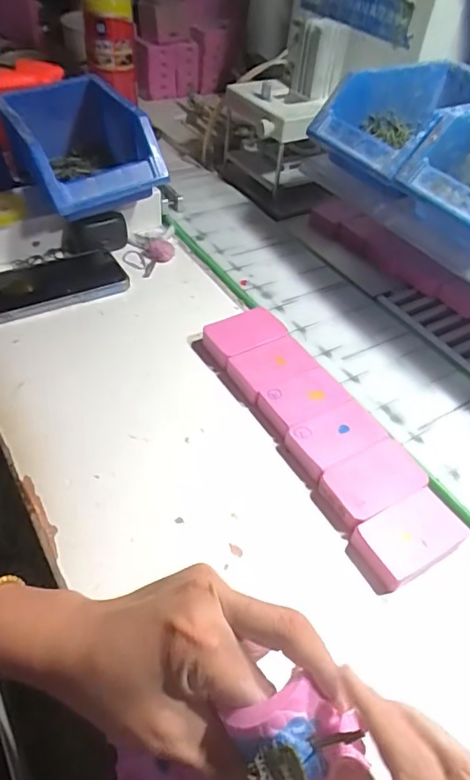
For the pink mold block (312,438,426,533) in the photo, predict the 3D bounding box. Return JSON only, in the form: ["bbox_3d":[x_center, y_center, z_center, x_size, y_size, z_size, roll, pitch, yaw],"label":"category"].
[{"bbox_3d":[0.099,0.068,0.371,0.074,0.017,0.044,-20,52,-21],"label":"pink mold block"}]

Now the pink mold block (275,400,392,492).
[{"bbox_3d":[0.080,0.039,0.407,0.082,0.017,0.046,-21,53,-22],"label":"pink mold block"}]

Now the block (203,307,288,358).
[{"bbox_3d":[0.010,-0.050,0.477,0.066,0.022,0.047,-23,53,-23],"label":"block"}]

